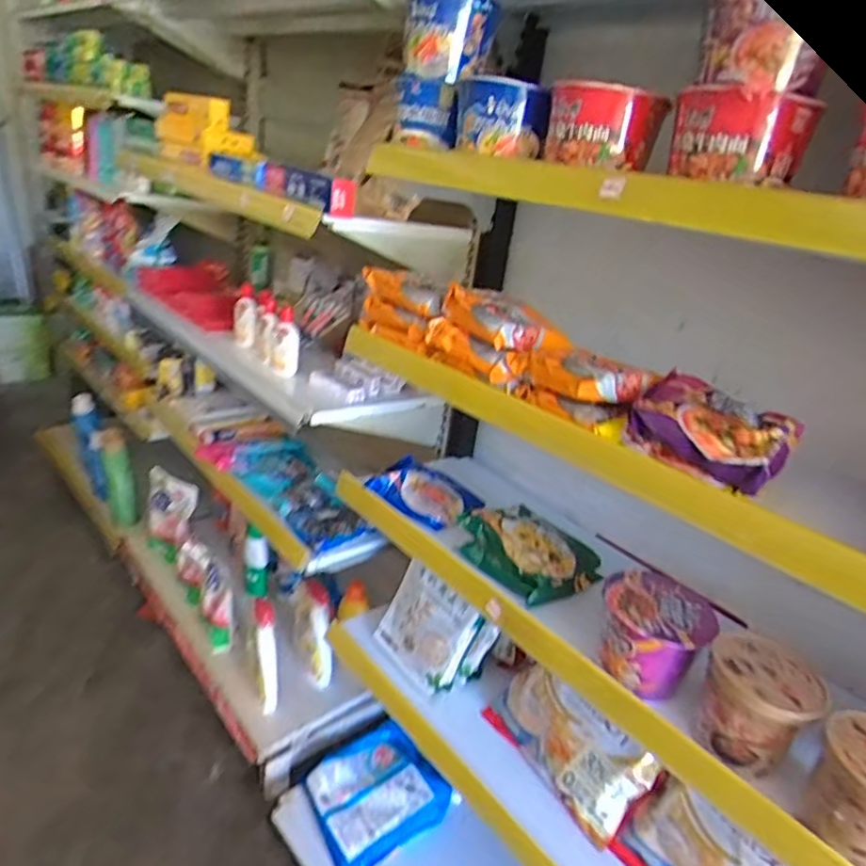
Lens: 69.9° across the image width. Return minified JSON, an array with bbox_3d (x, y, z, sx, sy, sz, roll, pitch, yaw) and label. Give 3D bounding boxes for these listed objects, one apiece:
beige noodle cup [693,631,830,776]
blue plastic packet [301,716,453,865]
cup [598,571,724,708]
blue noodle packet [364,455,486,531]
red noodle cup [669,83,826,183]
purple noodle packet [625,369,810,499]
[{"bbox_3d":[0.350,0.293,0.674,0.107,0.106,0.101,6,25,-3],"label":"beige noodle cup"},{"bbox_3d":[-0.127,0.774,1.334,0.264,0.046,0.249,-12,31,-36],"label":"blue plastic packet"},{"bbox_3d":[0.261,0.242,0.742,0.124,0.098,0.108,15,26,15],"label":"cup"},{"bbox_3d":[-0.018,0.093,1.042,0.169,0.038,0.128,22,29,28],"label":"blue noodle packet"},{"bbox_3d":[0.283,-0.274,0.575,0.114,0.070,0.132,15,26,16],"label":"red noodle cup"},{"bbox_3d":[0.288,-0.005,0.640,0.145,0.064,0.112,25,30,33],"label":"purple noodle packet"}]

